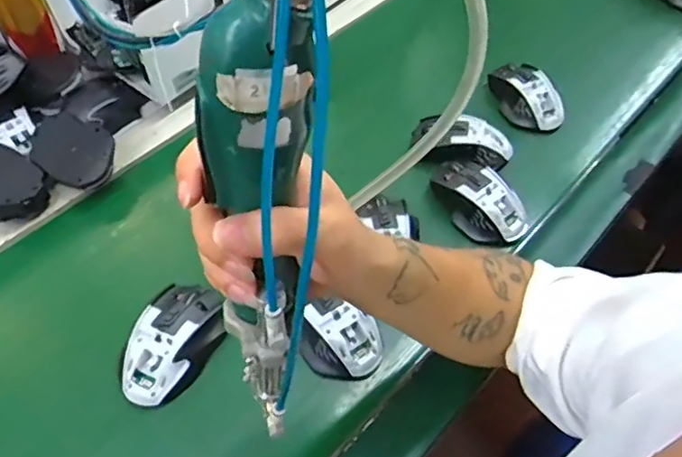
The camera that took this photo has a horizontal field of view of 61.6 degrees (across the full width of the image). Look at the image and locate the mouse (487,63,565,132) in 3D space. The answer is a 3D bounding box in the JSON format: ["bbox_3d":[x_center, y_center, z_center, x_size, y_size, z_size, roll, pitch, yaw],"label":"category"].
[{"bbox_3d":[0.241,-0.176,0.749,0.063,0.040,0.111,-15,55,-12],"label":"mouse"}]

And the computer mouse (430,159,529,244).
[{"bbox_3d":[0.151,-0.033,0.633,0.060,0.035,0.110,-30,59,-21],"label":"computer mouse"}]

